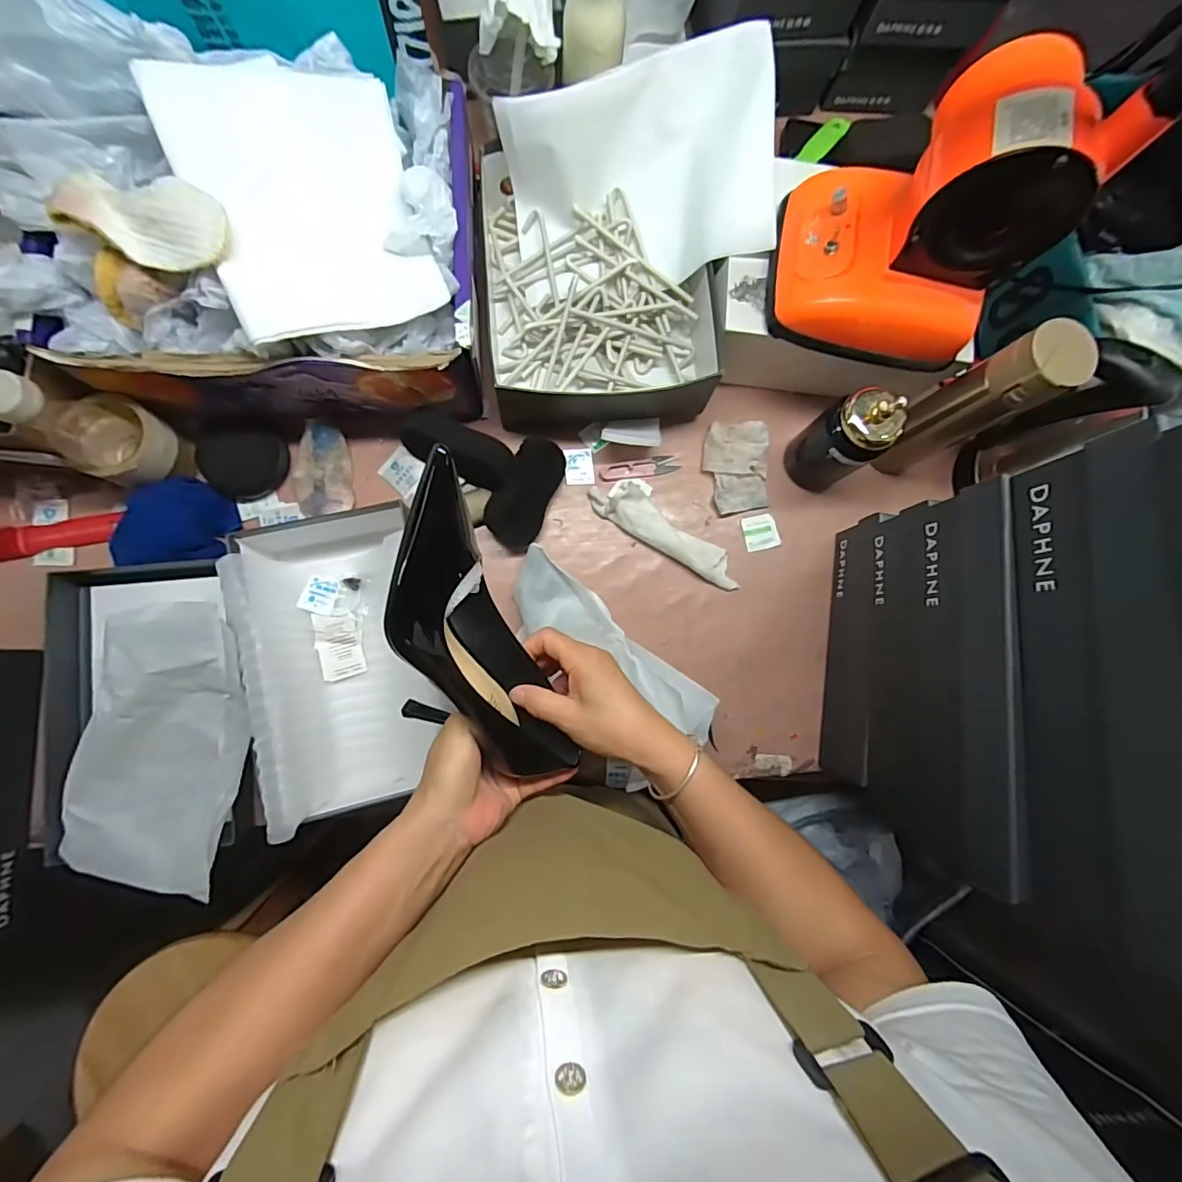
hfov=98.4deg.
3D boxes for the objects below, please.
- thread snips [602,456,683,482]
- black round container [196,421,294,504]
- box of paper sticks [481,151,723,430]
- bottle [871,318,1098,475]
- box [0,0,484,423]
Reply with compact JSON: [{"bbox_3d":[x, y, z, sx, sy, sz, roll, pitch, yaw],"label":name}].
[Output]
[{"bbox_3d":[0.062,-0.156,0.653,0.103,0.009,0.025,-10,85,-6],"label":"thread snips"},{"bbox_3d":[-0.404,-0.150,0.592,0.092,0.026,0.083,3,84,-5],"label":"black round container"},{"bbox_3d":[0.009,-0.366,0.626,0.266,0.085,0.307,-3,84,-5],"label":"box of paper sticks"},{"bbox_3d":[0.399,-0.199,0.556,0.060,0.232,0.063,6,83,-4],"label":"bottle"},{"bbox_3d":[-0.343,-0.360,0.517,0.440,0.179,0.306,-1,84,-5],"label":"box"}]

